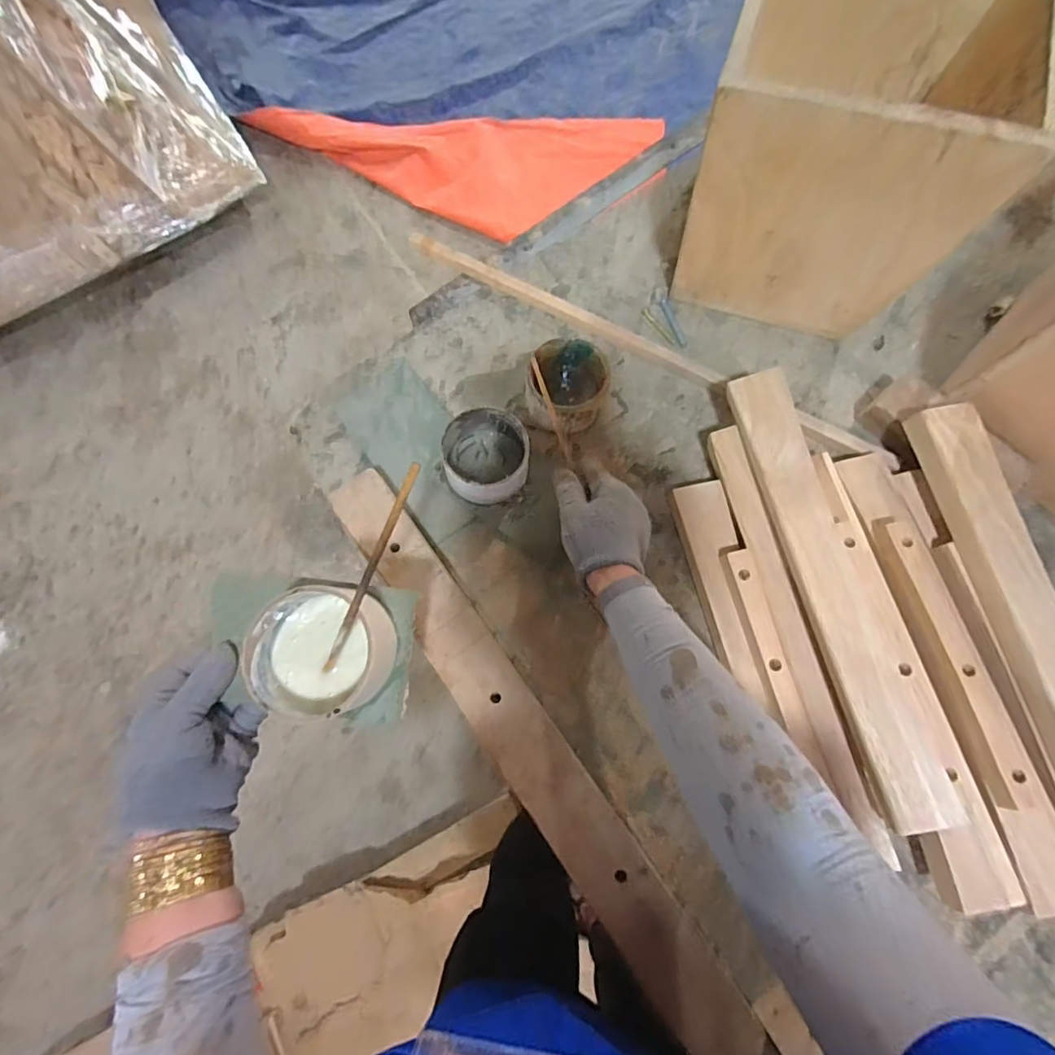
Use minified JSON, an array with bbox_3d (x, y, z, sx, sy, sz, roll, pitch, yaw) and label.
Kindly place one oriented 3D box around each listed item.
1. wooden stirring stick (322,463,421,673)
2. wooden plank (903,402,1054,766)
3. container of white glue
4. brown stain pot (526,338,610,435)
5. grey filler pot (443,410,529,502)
[{"bbox_3d":[-0.095,0.030,0.313,0.007,0.009,0.162,35,116,10],"label":"wooden stirring stick"},{"bbox_3d":[0.405,0.072,0.420,0.044,0.031,0.366,-13,76,-2],"label":"wooden plank"},{"bbox_3d":[-0.135,0.081,0.344,0.082,0.045,0.077,3,74,2],"label":"container of white glue"},{"bbox_3d":[0.040,-0.138,0.526,0.081,0.058,0.088,-10,74,-2],"label":"brown stain pot"},{"bbox_3d":[-0.039,-0.069,0.512,0.083,0.044,0.085,0,74,1],"label":"grey filler pot"}]

